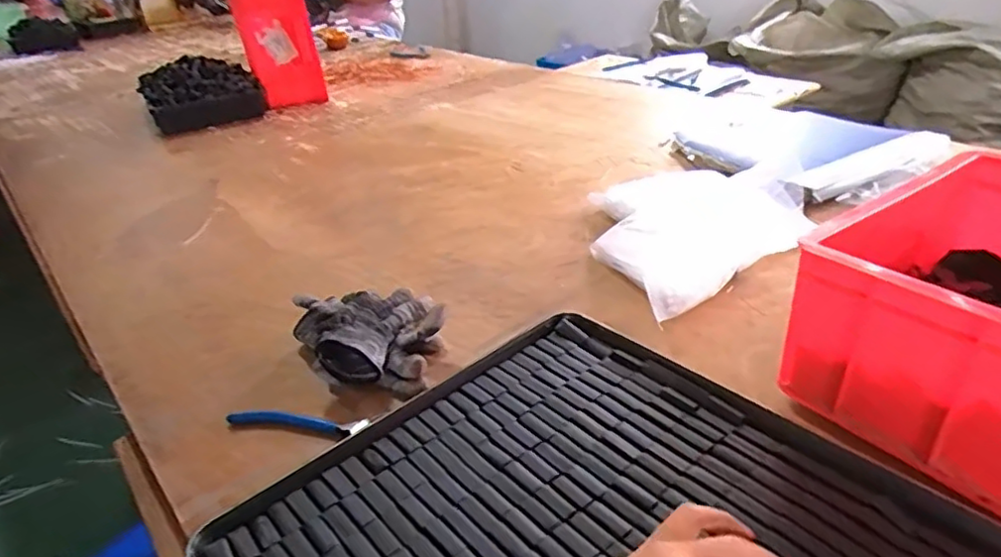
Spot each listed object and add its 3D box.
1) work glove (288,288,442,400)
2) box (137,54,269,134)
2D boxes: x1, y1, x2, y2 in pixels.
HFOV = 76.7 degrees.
[{"bbox_3d":[-0.120,0.057,0.631,0.142,0.056,0.171,-18,34,-22],"label":"work glove"},{"bbox_3d":[-0.683,-0.429,1.437,0.235,0.108,0.220,-21,35,-25],"label":"box"}]

